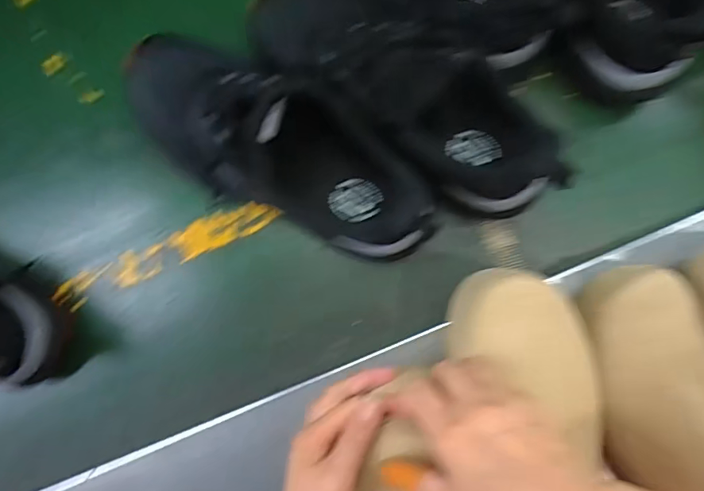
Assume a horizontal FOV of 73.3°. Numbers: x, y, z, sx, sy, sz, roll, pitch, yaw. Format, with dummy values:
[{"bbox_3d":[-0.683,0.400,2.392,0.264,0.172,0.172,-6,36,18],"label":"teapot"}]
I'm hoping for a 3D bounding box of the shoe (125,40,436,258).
[{"bbox_3d":[-0.072,-0.084,0.408,0.291,0.142,0.115,33,90,4],"label":"shoe"}]

